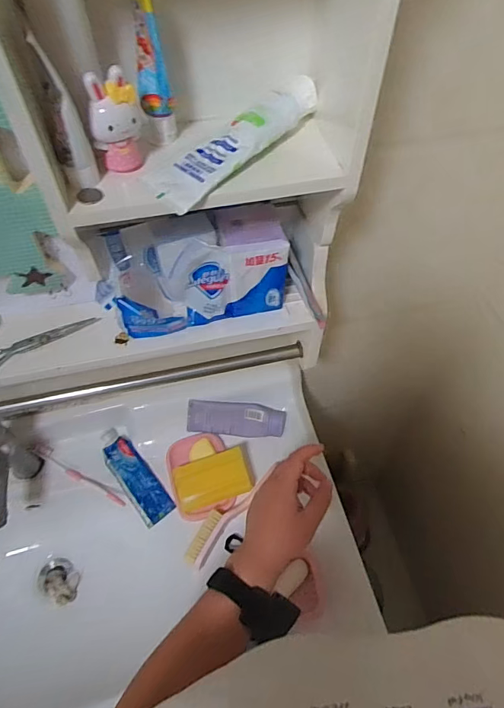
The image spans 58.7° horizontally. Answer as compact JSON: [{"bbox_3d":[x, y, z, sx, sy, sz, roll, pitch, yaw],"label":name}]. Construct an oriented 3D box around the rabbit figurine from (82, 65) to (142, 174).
[{"bbox_3d":[-0.098,-0.166,0.325,0.034,0.070,0.023,-9,55,-6],"label":"rabbit figurine"}]

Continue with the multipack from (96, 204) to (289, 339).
[{"bbox_3d":[-0.060,-0.084,0.482,0.191,0.114,0.080,-6,55,-4],"label":"multipack"}]

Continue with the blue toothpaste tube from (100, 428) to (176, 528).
[{"bbox_3d":[-0.192,0.194,0.730,0.049,0.025,0.171,-33,74,-21],"label":"blue toothpaste tube"}]

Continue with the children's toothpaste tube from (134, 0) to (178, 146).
[{"bbox_3d":[-0.075,-0.214,0.337,0.024,0.108,0.043,-9,55,-6],"label":"children's toothpaste tube"}]

